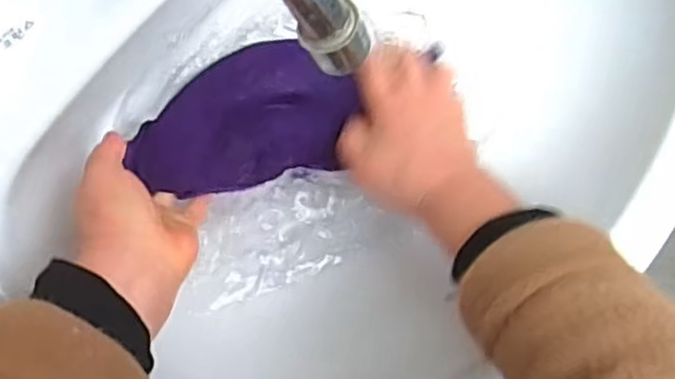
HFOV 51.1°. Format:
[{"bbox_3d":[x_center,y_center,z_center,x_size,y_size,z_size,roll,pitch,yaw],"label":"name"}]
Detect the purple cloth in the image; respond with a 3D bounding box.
[{"bbox_3d":[-0.067,-0.050,0.512,0.159,0.024,0.093,-12,94,-1],"label":"purple cloth"}]

